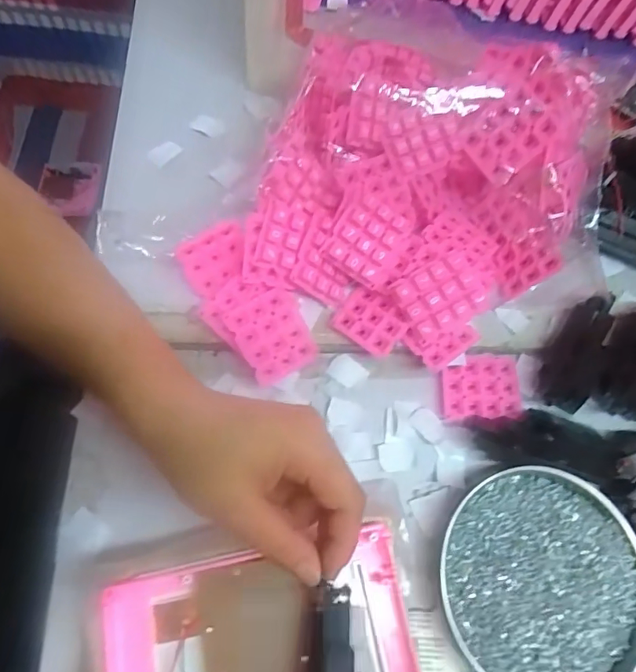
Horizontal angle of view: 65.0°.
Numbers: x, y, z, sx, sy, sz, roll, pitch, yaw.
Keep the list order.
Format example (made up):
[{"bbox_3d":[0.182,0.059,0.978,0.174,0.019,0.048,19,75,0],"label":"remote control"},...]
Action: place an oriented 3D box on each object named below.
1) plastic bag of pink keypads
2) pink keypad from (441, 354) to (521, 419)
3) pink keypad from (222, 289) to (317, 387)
[{"bbox_3d":[0.071,-0.102,0.372,0.240,0.080,0.321,29,68,6],"label":"plastic bag of pink keypads"},{"bbox_3d":[0.123,0.037,0.376,0.060,0.010,0.047,2,68,-5],"label":"pink keypad"},{"bbox_3d":[-0.032,0.000,0.355,0.050,0.007,0.061,-29,94,-20],"label":"pink keypad"}]

